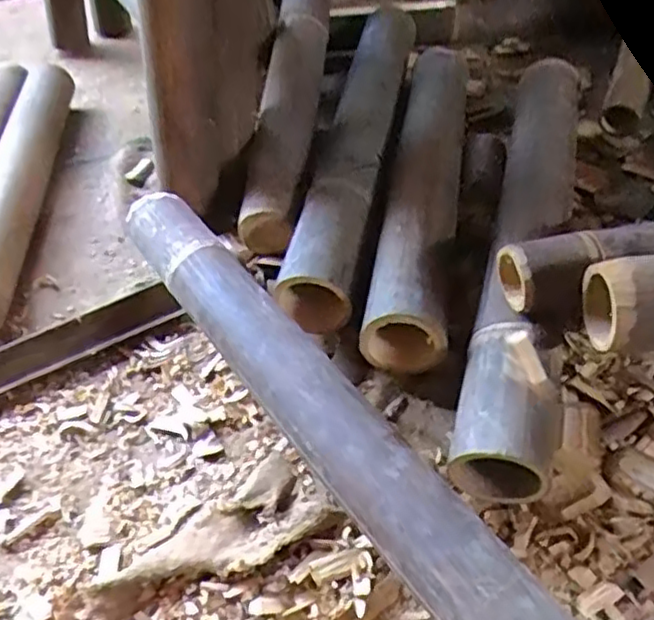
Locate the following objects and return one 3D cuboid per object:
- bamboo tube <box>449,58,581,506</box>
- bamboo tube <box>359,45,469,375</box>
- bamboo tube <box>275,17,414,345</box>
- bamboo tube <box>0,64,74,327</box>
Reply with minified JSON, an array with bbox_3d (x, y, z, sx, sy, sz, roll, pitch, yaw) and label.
[{"bbox_3d":[0.212,-0.080,0.718,0.079,0.080,0.597,8,49,15],"label":"bamboo tube"},{"bbox_3d":[0.111,-0.155,0.791,0.081,0.063,0.508,4,48,11],"label":"bamboo tube"},{"bbox_3d":[0.040,-0.213,0.860,0.080,0.064,0.575,5,48,12],"label":"bamboo tube"},{"bbox_3d":[-0.419,-0.174,0.915,0.072,0.079,0.479,-7,47,1],"label":"bamboo tube"}]

